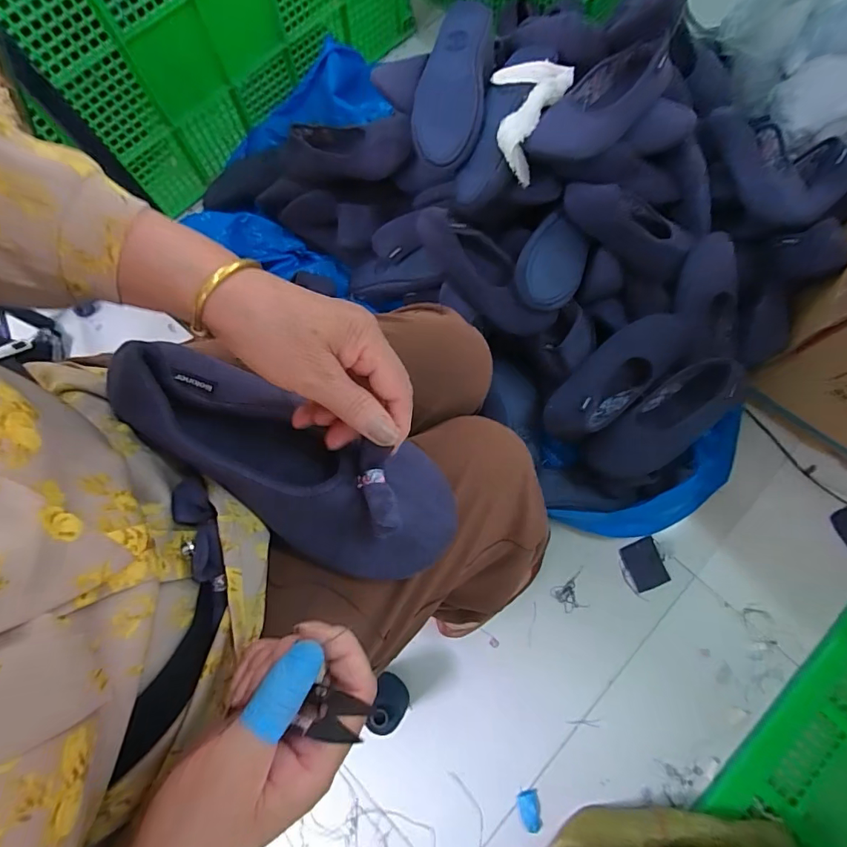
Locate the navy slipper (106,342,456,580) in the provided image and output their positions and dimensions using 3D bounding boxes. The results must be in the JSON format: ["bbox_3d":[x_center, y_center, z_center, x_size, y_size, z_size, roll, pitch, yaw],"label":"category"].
[{"bbox_3d":[-0.084,0.027,0.293,0.224,0.062,0.091,29,78,-1],"label":"navy slipper"}]

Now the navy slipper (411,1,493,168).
[{"bbox_3d":[0.047,-0.496,0.671,0.100,0.087,0.235,13,93,5],"label":"navy slipper"}]

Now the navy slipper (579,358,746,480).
[{"bbox_3d":[0.363,0.000,0.686,0.245,0.075,0.096,-39,80,14],"label":"navy slipper"}]

